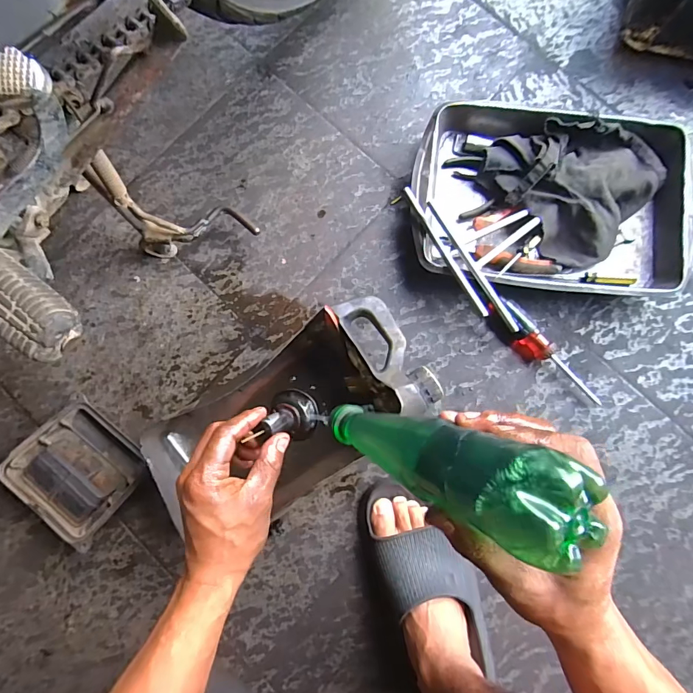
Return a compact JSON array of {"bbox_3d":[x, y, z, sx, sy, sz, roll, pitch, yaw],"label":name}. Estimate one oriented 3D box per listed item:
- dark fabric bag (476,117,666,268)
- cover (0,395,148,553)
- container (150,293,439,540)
[{"bbox_3d":[0.314,-0.229,0.553,0.196,0.060,0.209,-36,83,-3],"label":"dark fabric bag"},{"bbox_3d":[-0.342,0.159,0.525,0.149,0.035,0.125,42,59,5],"label":"cover"},{"bbox_3d":[-0.063,0.081,0.504,0.320,0.100,0.163,-34,83,-3],"label":"container"}]

